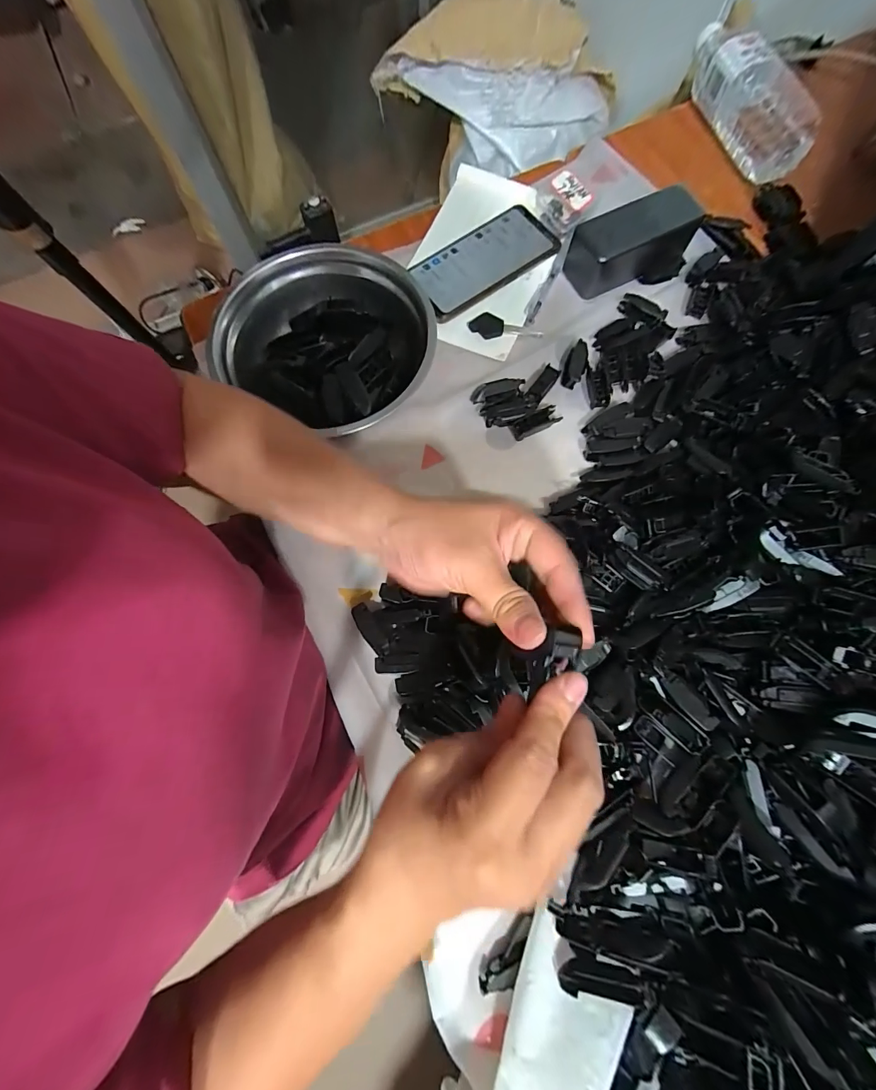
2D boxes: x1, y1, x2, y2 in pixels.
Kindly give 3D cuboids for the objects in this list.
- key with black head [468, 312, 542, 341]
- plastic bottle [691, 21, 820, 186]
[{"bbox_3d":[0.070,-0.227,0.415,0.076,0.007,0.025,17,76,6],"label":"key with black head"},{"bbox_3d":[0.363,-0.523,0.461,0.056,0.066,0.204,-21,76,-4],"label":"plastic bottle"}]

